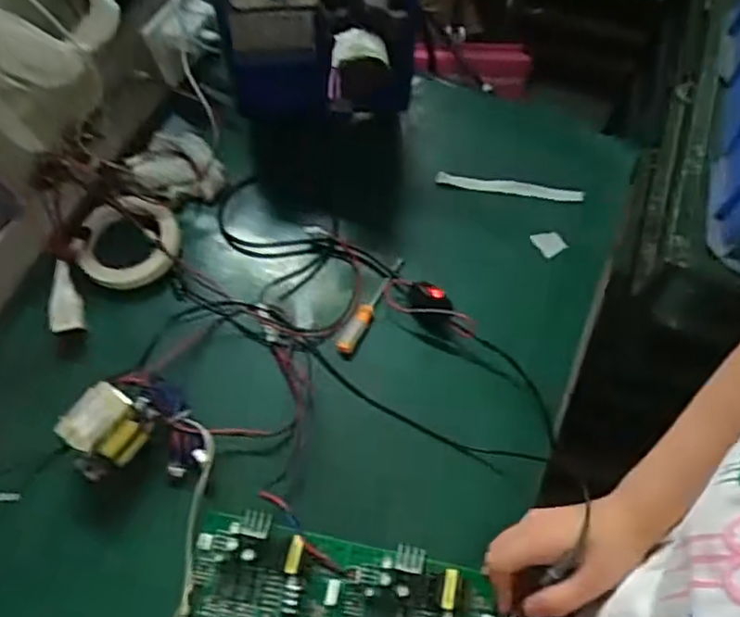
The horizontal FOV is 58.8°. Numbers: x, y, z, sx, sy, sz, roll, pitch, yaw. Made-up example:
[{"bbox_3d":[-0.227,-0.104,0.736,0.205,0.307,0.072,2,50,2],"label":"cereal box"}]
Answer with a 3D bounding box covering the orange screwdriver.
[{"bbox_3d":[0.003,-0.004,0.663,0.018,0.014,0.119,29,68,12],"label":"orange screwdriver"}]

